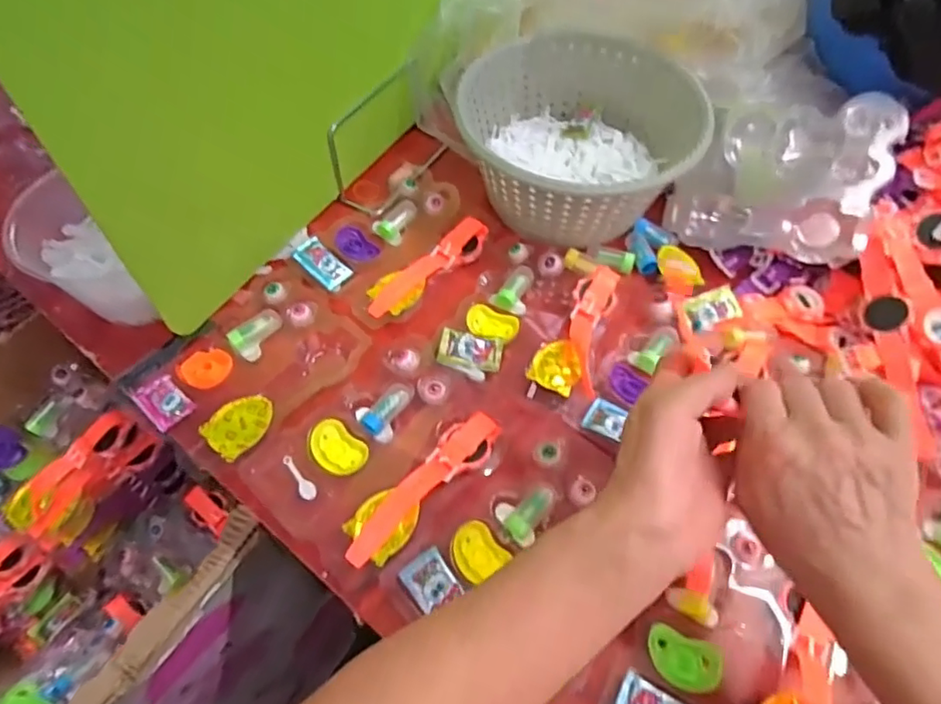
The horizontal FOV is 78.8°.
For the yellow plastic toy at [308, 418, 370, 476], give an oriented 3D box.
[{"bbox_3d":[-0.102,0.073,0.437,0.047,0.004,0.033,30,61,17],"label":"yellow plastic toy"}]

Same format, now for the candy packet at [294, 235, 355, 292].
[{"bbox_3d":[-0.139,-0.082,0.535,0.058,0.012,0.033,37,63,20],"label":"candy packet"}]

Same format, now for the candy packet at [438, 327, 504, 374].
[{"bbox_3d":[0.001,-0.003,0.485,0.053,0.010,0.030,12,57,6],"label":"candy packet"}]

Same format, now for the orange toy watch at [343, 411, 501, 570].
[{"bbox_3d":[-0.033,0.097,0.419,0.031,0.018,0.143,39,63,21],"label":"orange toy watch"}]

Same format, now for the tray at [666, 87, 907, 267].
[{"bbox_3d":[0.277,-0.158,0.524,0.171,0.136,0.056,14,19,27],"label":"tray"}]

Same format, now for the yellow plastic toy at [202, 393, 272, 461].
[{"bbox_3d":[-0.176,0.056,0.440,0.036,0.008,0.050,39,63,21],"label":"yellow plastic toy"}]

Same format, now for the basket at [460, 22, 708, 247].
[{"bbox_3d":[0.105,-0.208,0.566,0.218,0.096,0.211,19,58,11],"label":"basket"}]

